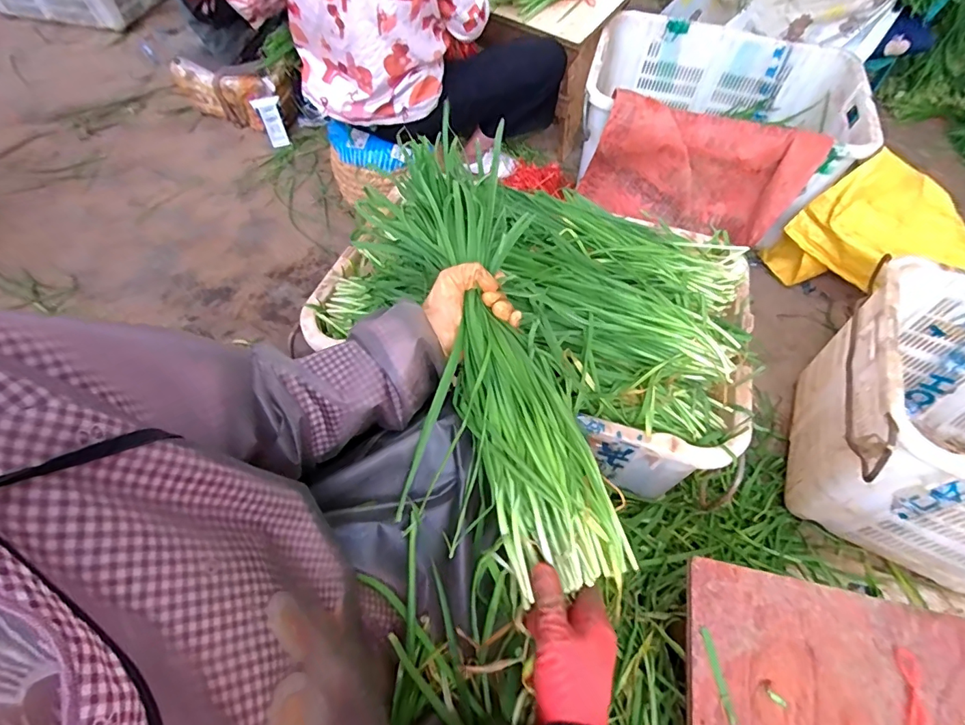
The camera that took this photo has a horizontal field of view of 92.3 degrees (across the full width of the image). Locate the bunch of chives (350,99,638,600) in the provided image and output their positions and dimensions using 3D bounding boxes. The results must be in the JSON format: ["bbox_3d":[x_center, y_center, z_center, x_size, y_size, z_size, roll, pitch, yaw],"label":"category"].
[{"bbox_3d":[-0.008,-0.022,0.460,0.153,0.079,0.472,-16,67,-11],"label":"bunch of chives"}]

